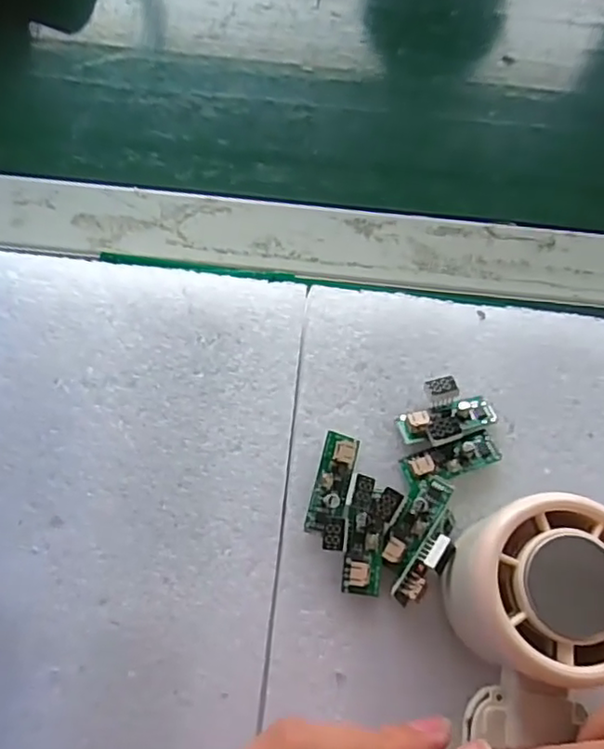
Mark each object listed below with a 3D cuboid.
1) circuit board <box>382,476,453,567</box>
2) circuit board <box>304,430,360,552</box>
[{"bbox_3d":[0.043,0.055,0.234,0.012,0.007,0.036,34,73,8],"label":"circuit board"},{"bbox_3d":[0.012,0.044,0.239,0.014,0.011,0.043,13,72,2],"label":"circuit board"}]

